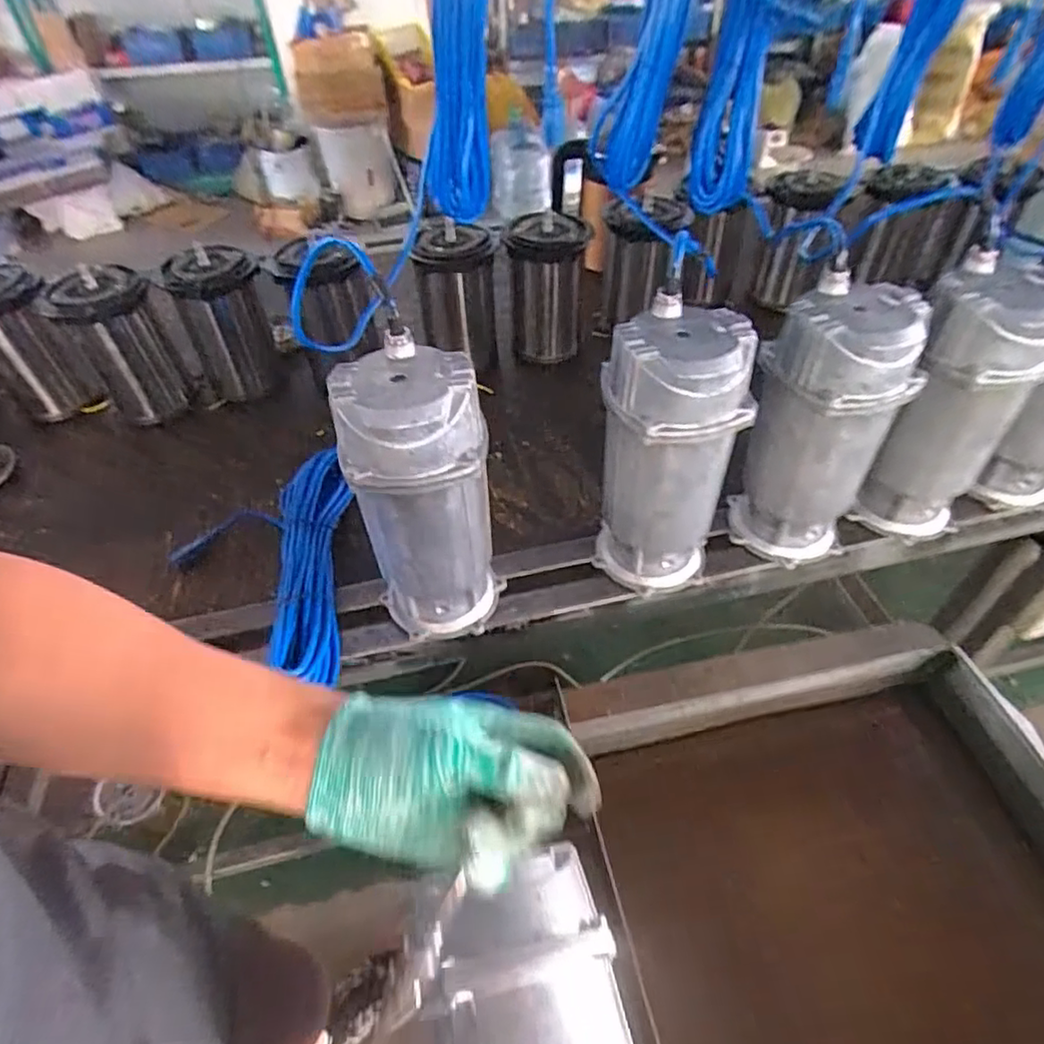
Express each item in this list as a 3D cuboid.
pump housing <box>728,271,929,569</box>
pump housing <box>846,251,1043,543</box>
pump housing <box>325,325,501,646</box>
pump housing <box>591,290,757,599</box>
[{"bbox_3d":[0.313,-0.097,0.685,0.120,0.293,0.124,-11,47,-9],"label":"pump housing"},{"bbox_3d":[0.469,-0.115,0.699,0.124,0.293,0.126,27,53,25],"label":"pump housing"},{"bbox_3d":[-0.095,-0.017,0.624,0.126,0.291,0.114,-11,47,-9],"label":"pump housing"},{"bbox_3d":[0.147,-0.060,0.656,0.133,0.290,0.111,11,48,12],"label":"pump housing"}]

